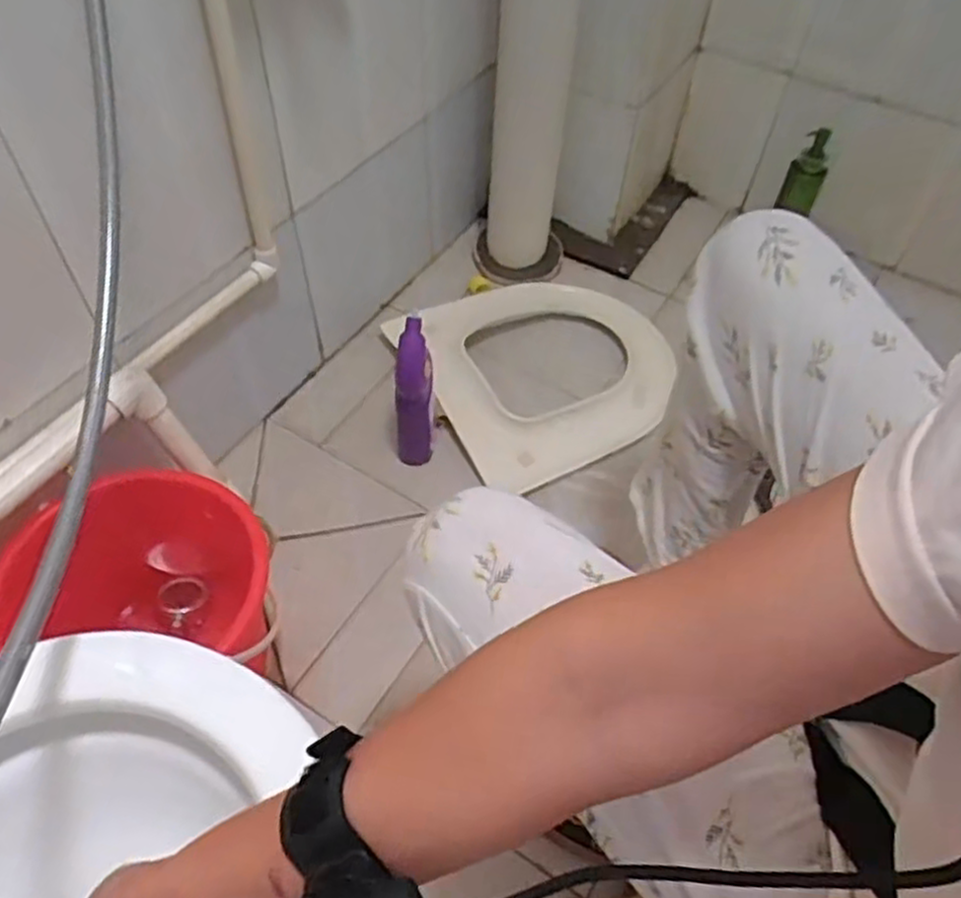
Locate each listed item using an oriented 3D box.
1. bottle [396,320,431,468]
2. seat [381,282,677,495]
[{"bbox_3d":[-0.092,-0.070,1.051,0.052,0.217,0.072,-1,52,-4],"label":"bottle"},{"bbox_3d":[0.122,-0.160,1.252,0.458,0.063,0.398,-24,57,-20],"label":"seat"}]

